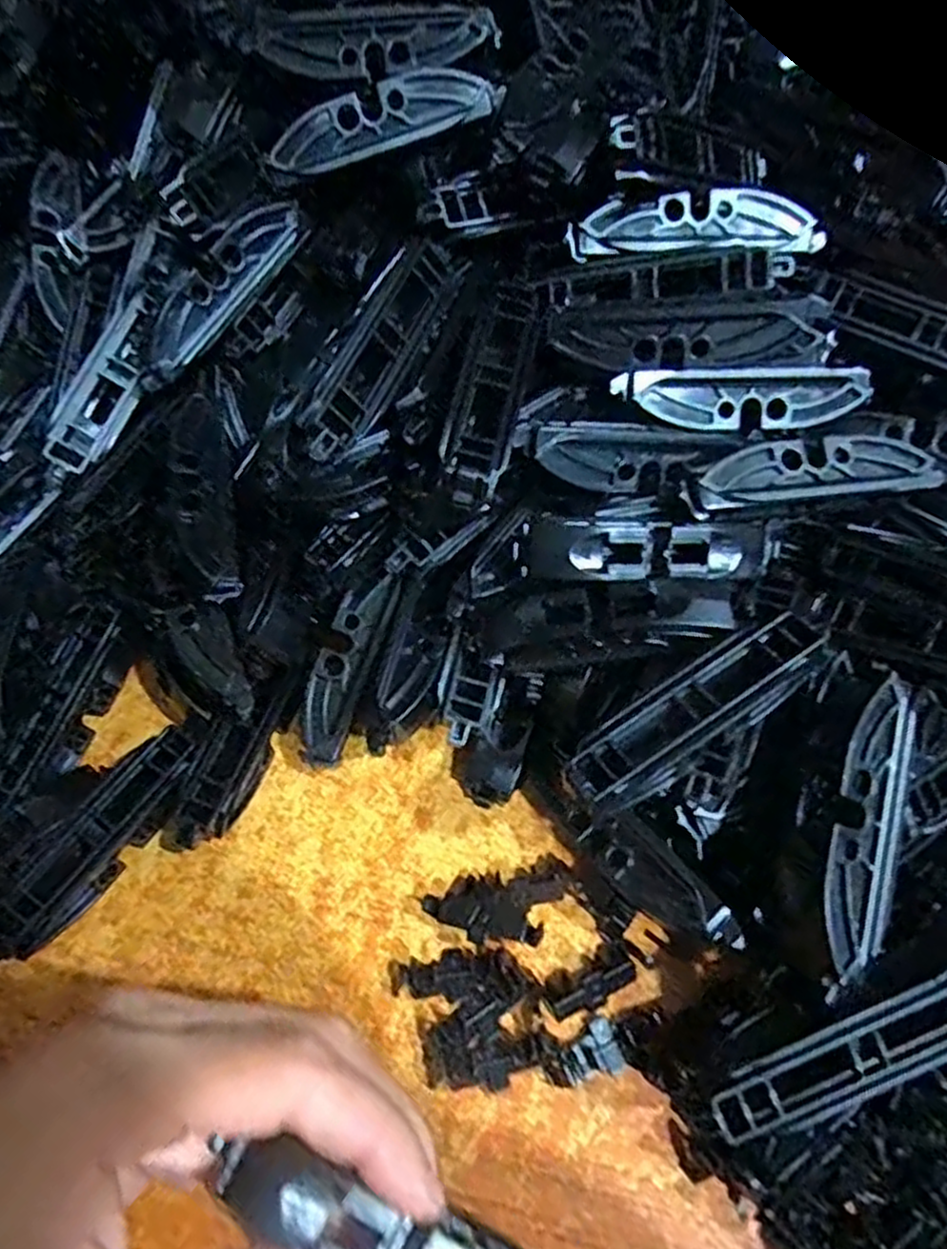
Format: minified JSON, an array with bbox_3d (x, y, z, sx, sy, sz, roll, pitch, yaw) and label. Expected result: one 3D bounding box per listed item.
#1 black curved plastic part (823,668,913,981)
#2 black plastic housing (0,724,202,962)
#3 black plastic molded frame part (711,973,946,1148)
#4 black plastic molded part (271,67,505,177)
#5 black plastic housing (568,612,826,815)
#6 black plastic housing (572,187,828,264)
[{"bbox_3d":[0.096,0.047,0.178,0.016,0.007,0.071,15,76,12],"label":"black curved plastic part"},{"bbox_3d":[-0.115,0.068,0.233,0.023,0.019,0.076,28,63,19],"label":"black plastic housing"},{"bbox_3d":[0.090,0.098,0.169,0.073,0.017,0.016,-19,58,-9],"label":"black plastic molded frame part"},{"bbox_3d":[-0.029,-0.165,0.243,0.074,0.010,0.020,-15,100,-1],"label":"black plastic molded part"},{"bbox_3d":[0.057,0.024,0.193,0.073,0.020,0.020,-29,60,-15],"label":"black plastic housing"},{"bbox_3d":[0.072,-0.126,0.235,0.078,0.014,0.024,7,58,7],"label":"black plastic housing"}]

